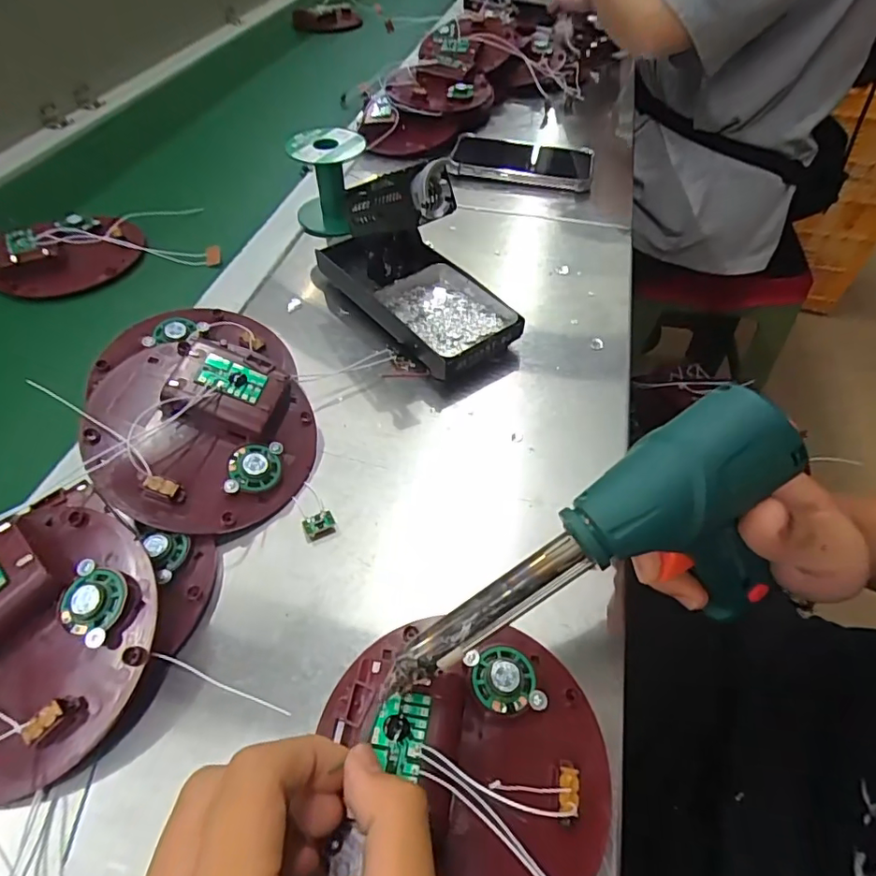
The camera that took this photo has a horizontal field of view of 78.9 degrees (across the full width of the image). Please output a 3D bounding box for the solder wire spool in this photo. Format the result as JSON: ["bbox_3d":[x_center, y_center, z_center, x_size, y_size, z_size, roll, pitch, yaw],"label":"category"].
[{"bbox_3d":[-0.099,-0.234,0.487,0.069,0.070,0.065,-1,51,-2],"label":"solder wire spool"}]

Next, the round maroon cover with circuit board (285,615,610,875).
[{"bbox_3d":[0.010,0.129,0.215,0.116,0.027,0.111,0,51,0],"label":"round maroon cover with circuit board"}]

